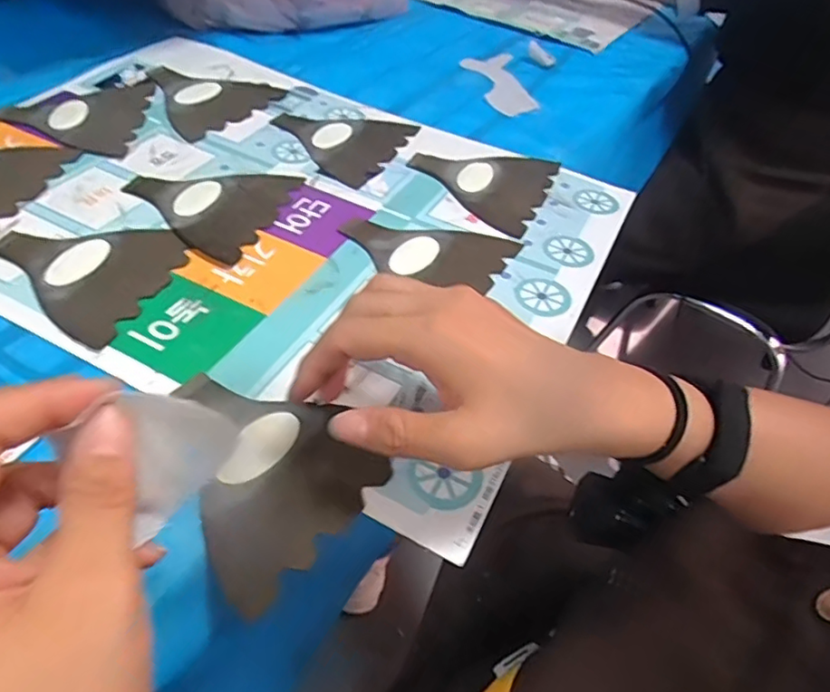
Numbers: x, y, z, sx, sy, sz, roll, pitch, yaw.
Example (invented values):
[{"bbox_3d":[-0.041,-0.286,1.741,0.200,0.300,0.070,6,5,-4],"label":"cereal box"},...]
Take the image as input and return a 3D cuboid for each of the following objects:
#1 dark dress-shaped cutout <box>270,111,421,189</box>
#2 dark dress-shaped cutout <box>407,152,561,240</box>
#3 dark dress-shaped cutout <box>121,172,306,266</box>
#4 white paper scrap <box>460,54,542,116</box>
[{"bbox_3d":[-0.076,-0.201,0.545,0.124,0.004,0.120,23,49,14],"label":"dark dress-shaped cutout"},{"bbox_3d":[0.055,-0.149,0.516,0.125,0.008,0.118,20,51,16],"label":"dark dress-shaped cutout"},{"bbox_3d":[-0.163,-0.122,0.462,0.128,0.004,0.120,24,49,15],"label":"dark dress-shaped cutout"},{"bbox_3d":[0.092,-0.308,0.653,0.068,0.009,0.157,-1,48,-7],"label":"white paper scrap"}]

